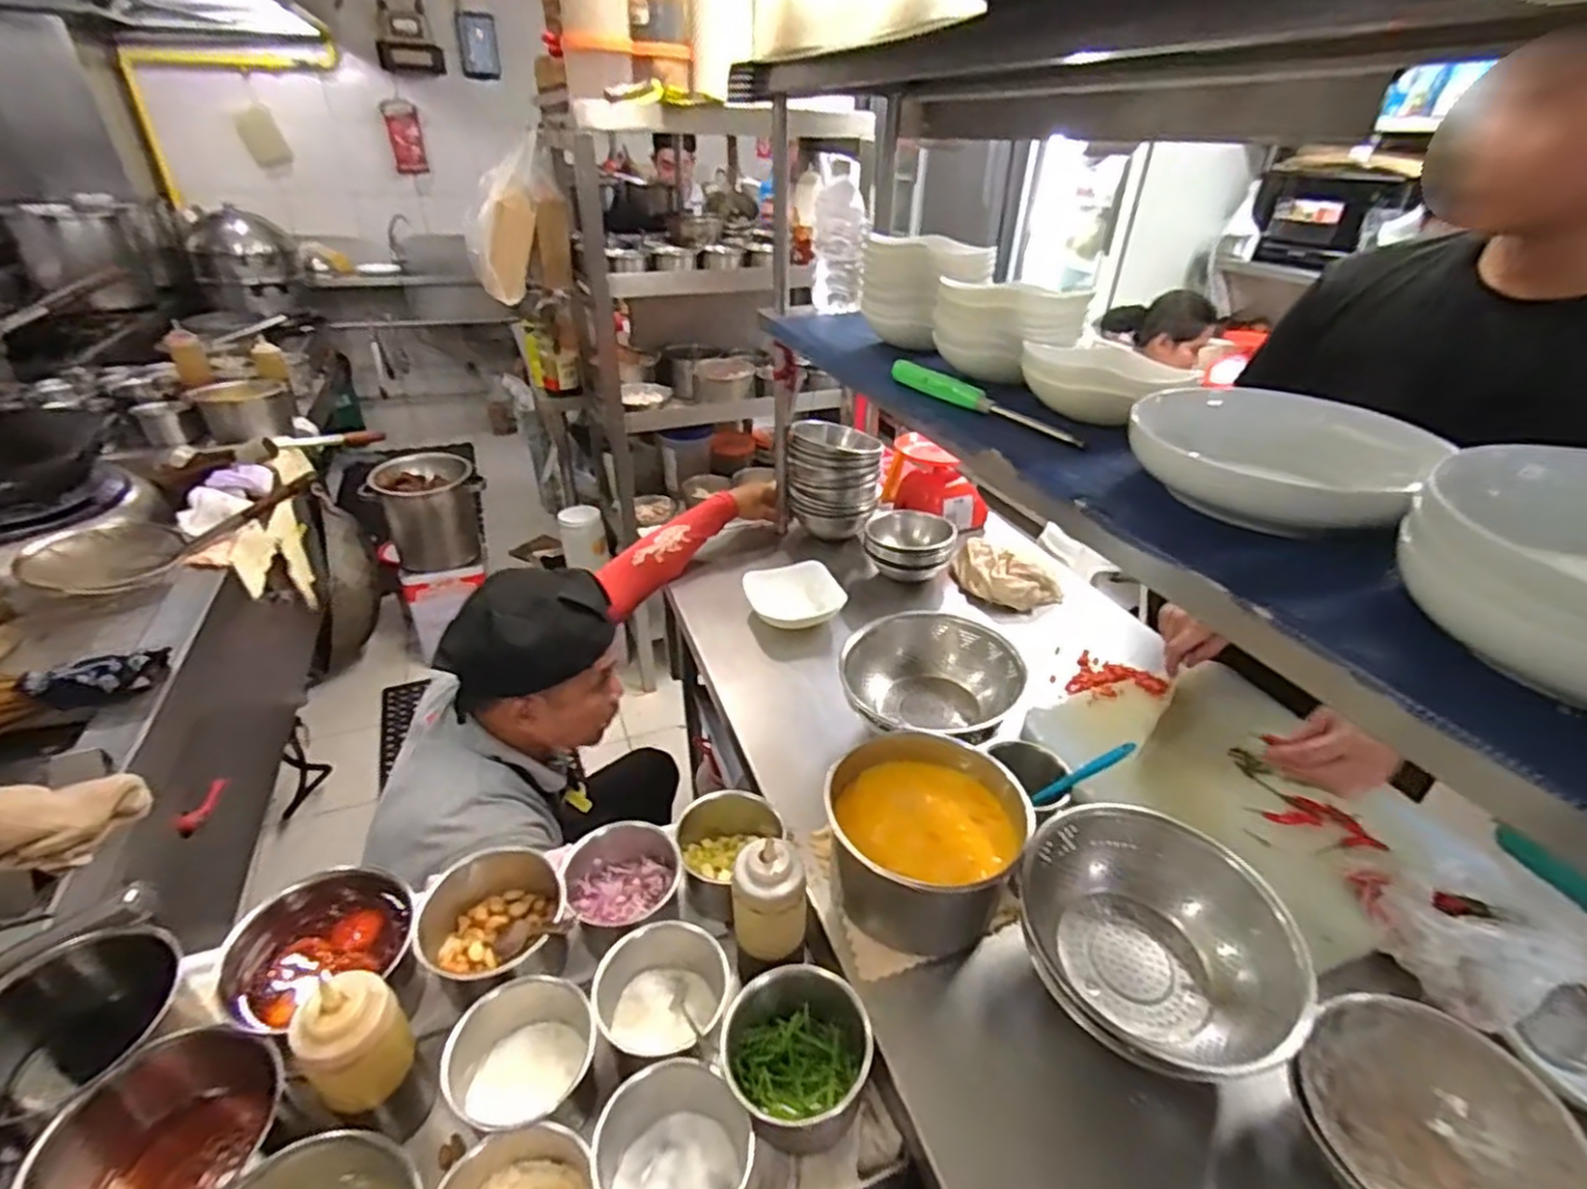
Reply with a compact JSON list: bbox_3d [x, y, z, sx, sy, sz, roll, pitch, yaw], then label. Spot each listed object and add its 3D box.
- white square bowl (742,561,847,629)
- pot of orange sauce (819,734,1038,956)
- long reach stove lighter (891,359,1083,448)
[{"bbox_3d":[-0.001,0.003,1.185,0.155,0.056,0.134,-9,35,-15],"label":"white square bowl"},{"bbox_3d":[0.132,0.255,0.732,0.193,0.126,0.168,1,33,0],"label":"pot of orange sauce"},{"bbox_3d":[0.203,-0.210,0.763,0.026,0.025,0.250,-23,40,-32],"label":"long reach stove lighter"}]

